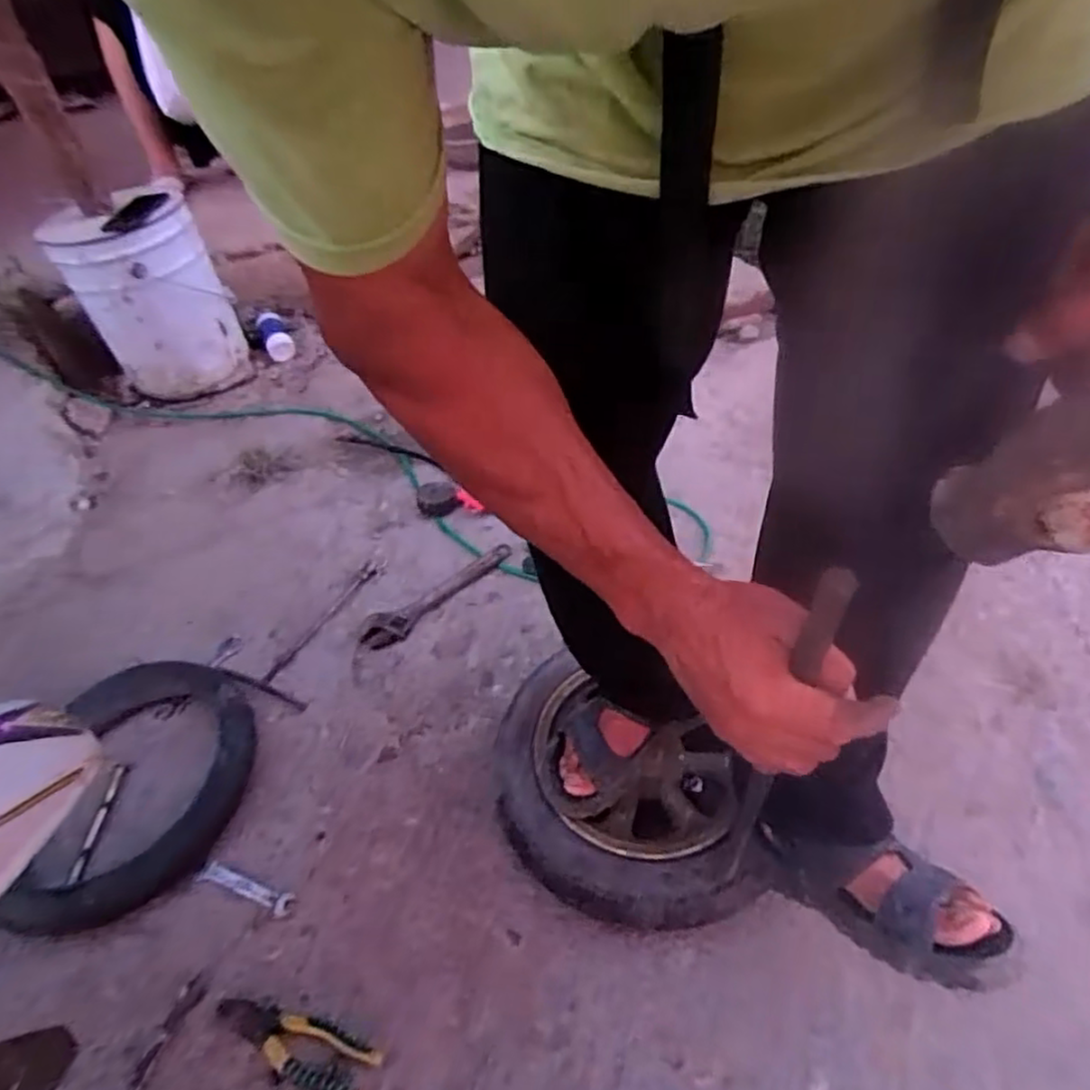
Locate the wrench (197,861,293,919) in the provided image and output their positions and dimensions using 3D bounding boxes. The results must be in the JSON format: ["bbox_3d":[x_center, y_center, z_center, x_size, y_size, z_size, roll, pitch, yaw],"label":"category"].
[{"bbox_3d":[-0.372,0.426,0.869,0.132,0.006,0.025,12,46,17],"label":"wrench"}]

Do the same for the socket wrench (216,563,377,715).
[{"bbox_3d":[-0.382,0.127,1.156,0.139,0.035,0.307,10,45,14],"label":"socket wrench"}]

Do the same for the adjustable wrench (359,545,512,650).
[{"bbox_3d":[-0.185,0.081,1.189,0.291,0.024,0.068,-36,53,-26],"label":"adjustable wrench"}]

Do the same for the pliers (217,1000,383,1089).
[{"bbox_3d":[-0.268,0.526,0.740,0.189,0.014,0.059,11,48,15],"label":"pliers"}]

